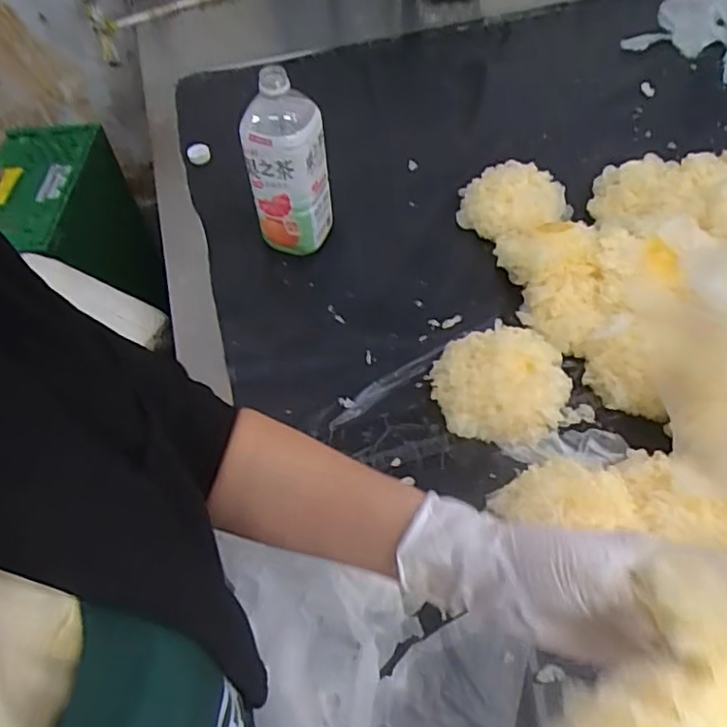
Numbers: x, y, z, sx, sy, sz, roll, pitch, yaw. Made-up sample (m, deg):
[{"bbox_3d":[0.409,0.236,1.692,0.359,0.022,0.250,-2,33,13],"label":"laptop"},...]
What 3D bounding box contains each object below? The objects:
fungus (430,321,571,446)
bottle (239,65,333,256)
[{"bbox_3d":[0.139,0.016,0.651,0.131,0.056,0.125,6,55,9],"label":"fungus"},{"bbox_3d":[-0.091,-0.230,0.748,0.081,0.200,0.073,13,56,13],"label":"bottle"}]

